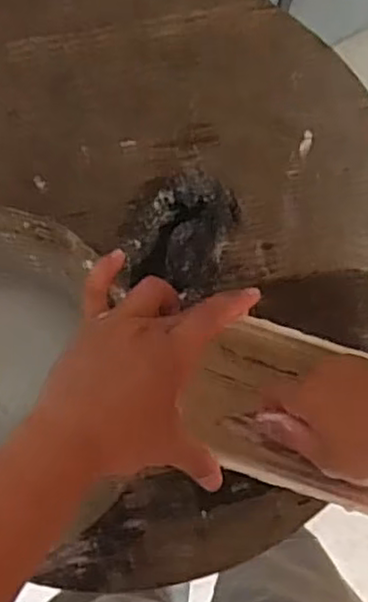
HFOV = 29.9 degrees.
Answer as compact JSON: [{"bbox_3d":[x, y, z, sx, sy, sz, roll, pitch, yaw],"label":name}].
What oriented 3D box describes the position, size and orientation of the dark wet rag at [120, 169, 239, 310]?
[{"bbox_3d":[-0.007,-0.060,0.618,0.095,0.055,0.107,18,83,-1],"label":"dark wet rag"}]

